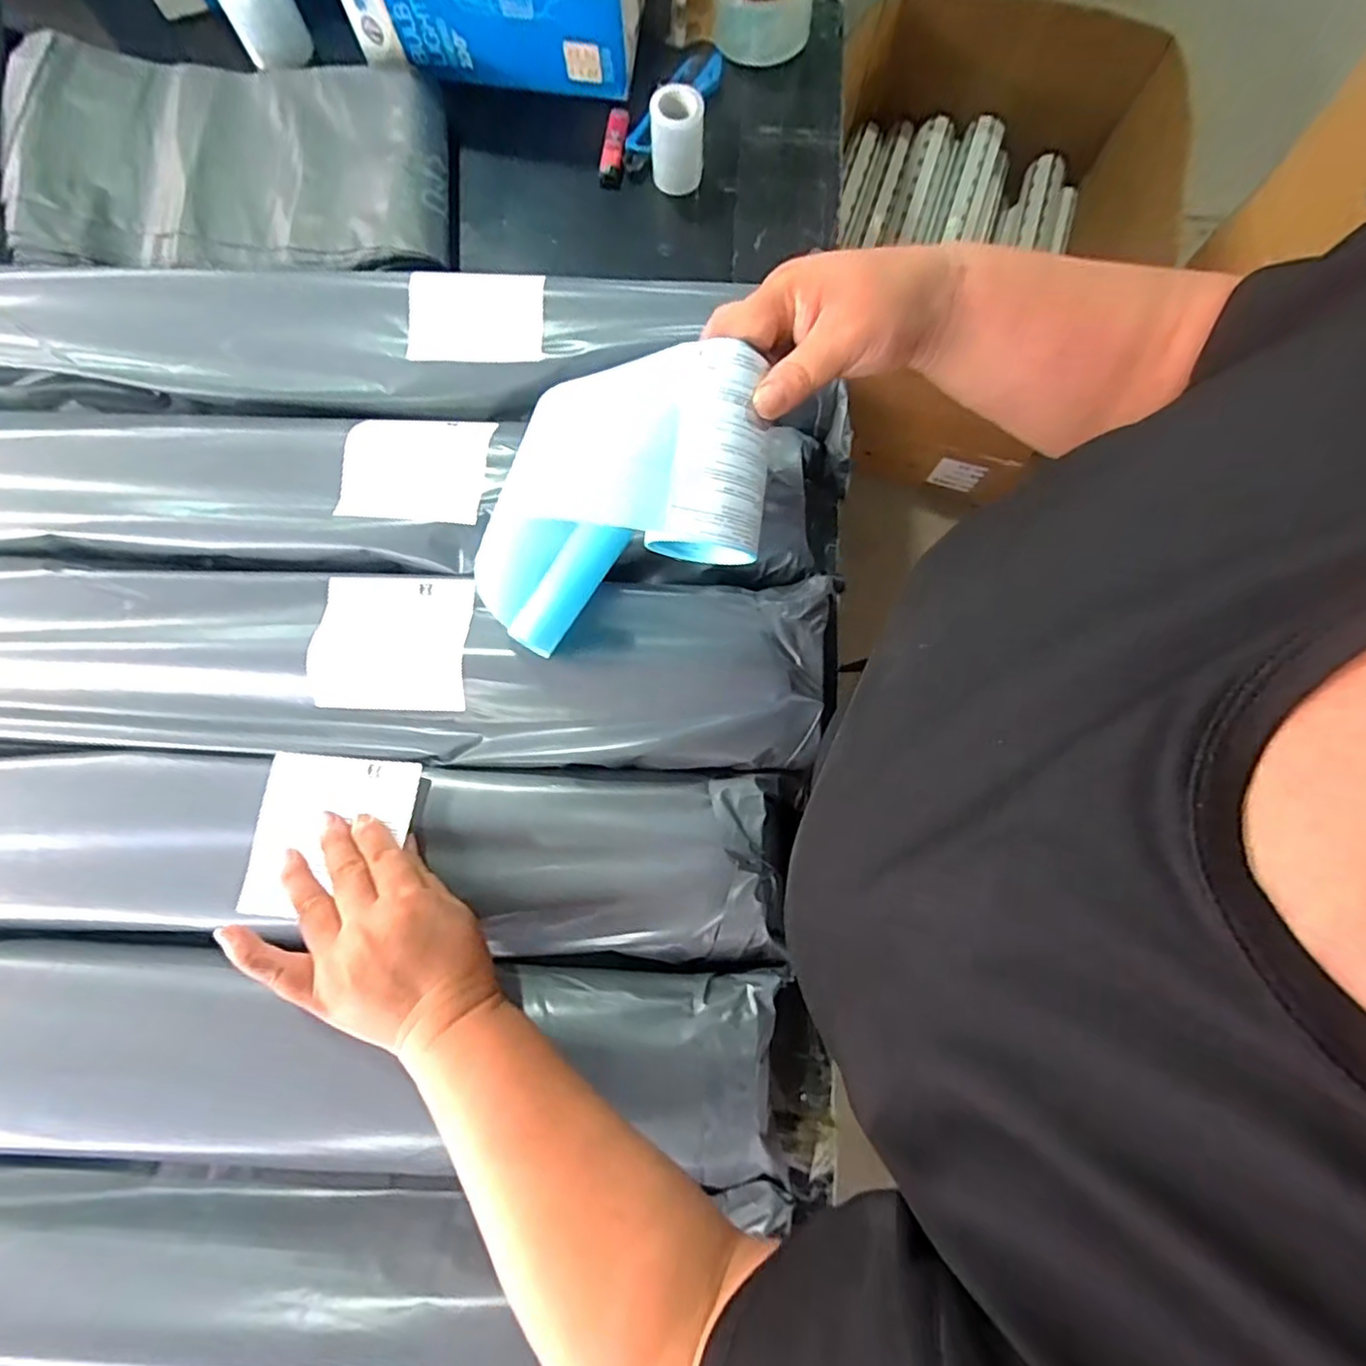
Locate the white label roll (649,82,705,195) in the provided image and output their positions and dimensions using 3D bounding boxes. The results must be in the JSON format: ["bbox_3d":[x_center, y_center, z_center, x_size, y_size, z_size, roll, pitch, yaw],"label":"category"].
[{"bbox_3d":[-0.005,-0.520,0.609,0.052,0.071,0.044,0,79,-1],"label":"white label roll"}]

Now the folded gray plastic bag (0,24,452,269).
[{"bbox_3d":[-0.428,-0.501,0.596,0.394,0.036,0.257,-4,79,-2],"label":"folded gray plastic bag"}]

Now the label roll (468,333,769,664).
[{"bbox_3d":[-0.043,-0.107,0.363,0.171,0.111,0.123,-15,80,-4],"label":"label roll"}]

